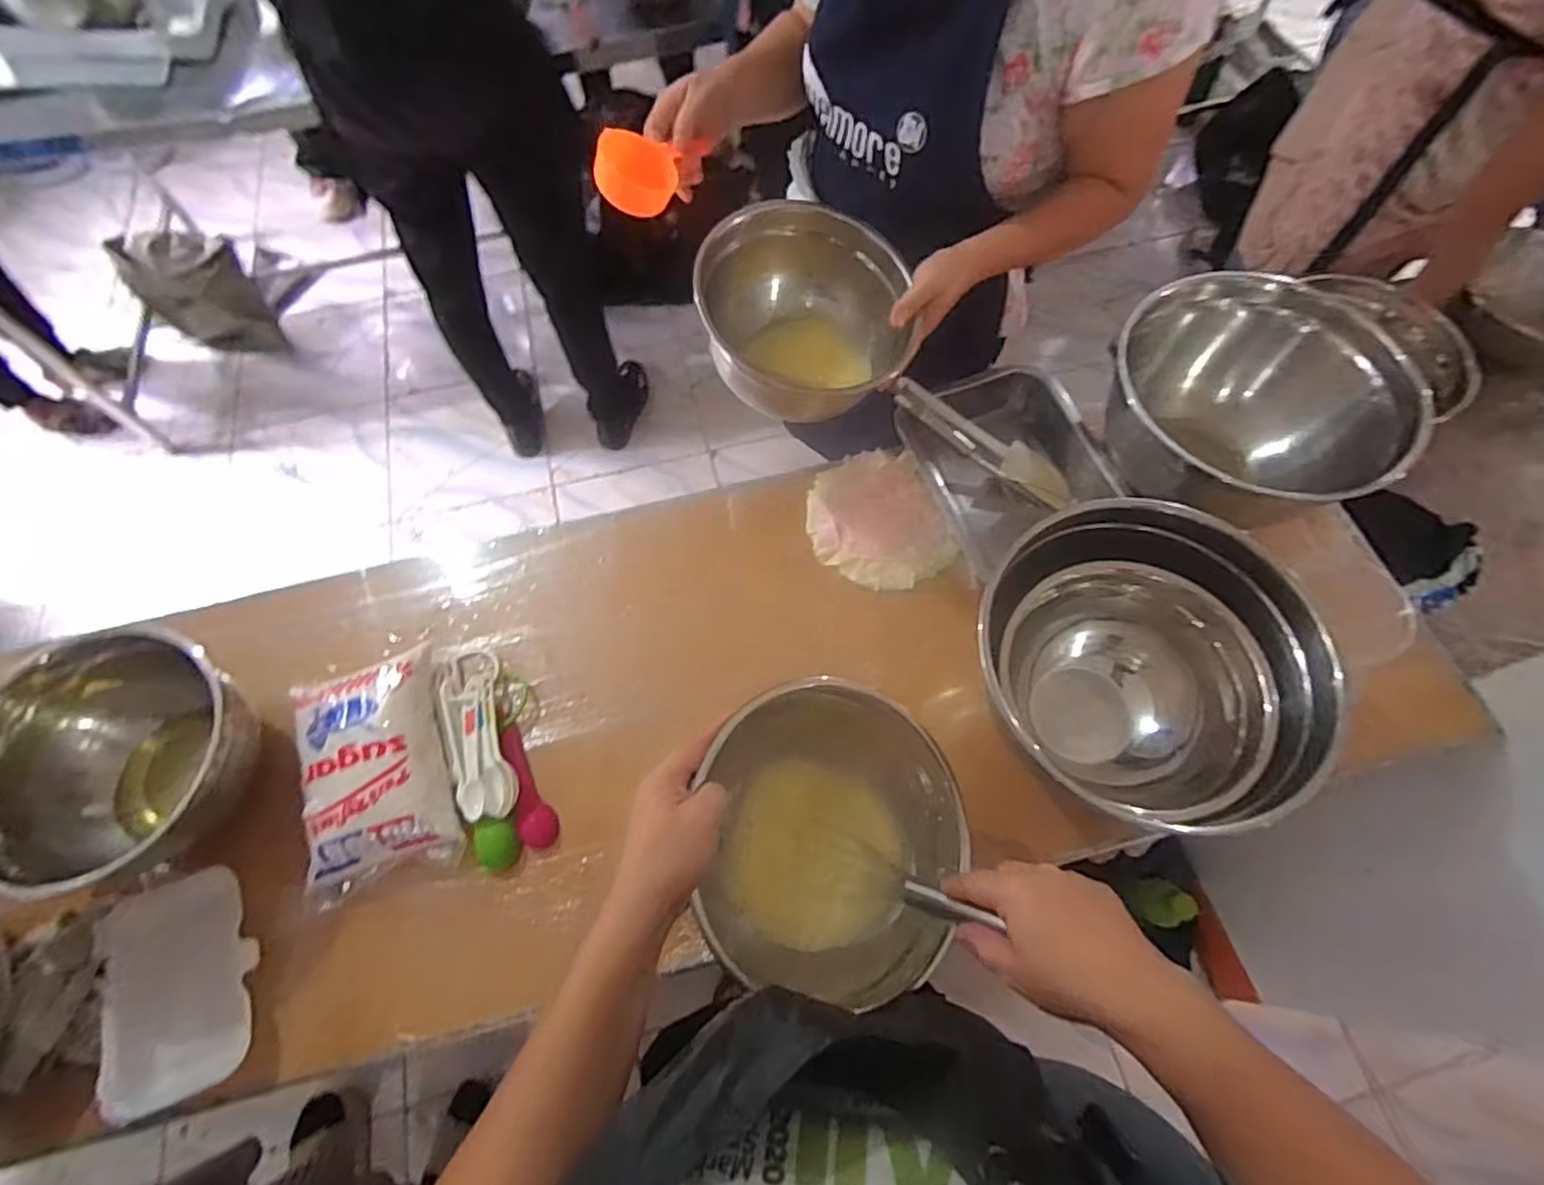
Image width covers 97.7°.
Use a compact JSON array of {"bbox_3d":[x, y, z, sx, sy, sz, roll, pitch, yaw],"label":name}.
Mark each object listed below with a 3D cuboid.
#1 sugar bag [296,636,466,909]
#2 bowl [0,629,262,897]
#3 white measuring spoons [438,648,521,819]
[{"bbox_3d":[-0.366,0.159,0.620,0.133,0.051,0.202,-14,65,-6],"label":"sugar bag"},{"bbox_3d":[-0.560,0.149,0.589,0.192,0.132,0.203,0,64,0],"label":"bowl"},{"bbox_3d":[-0.284,0.135,0.648,0.056,0.020,0.164,-17,65,-8],"label":"white measuring spoons"}]

